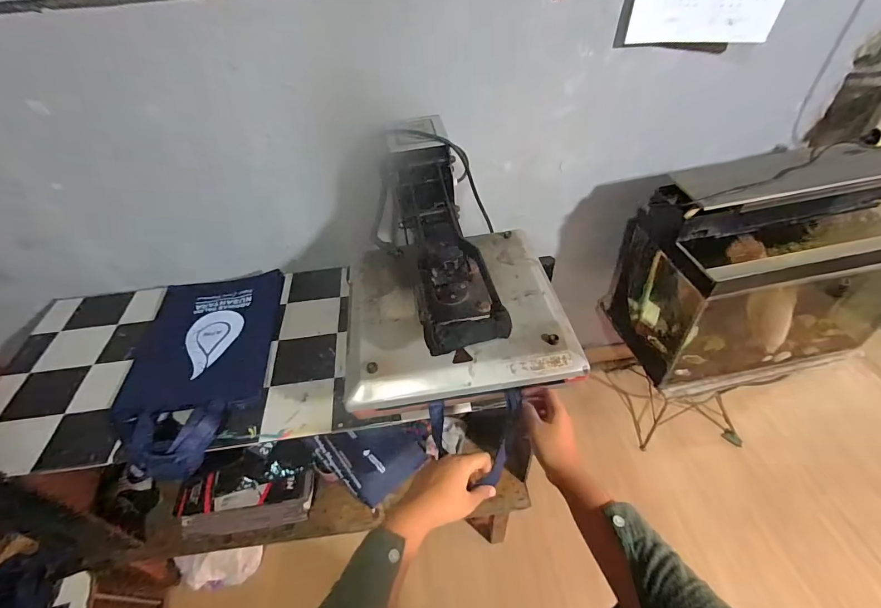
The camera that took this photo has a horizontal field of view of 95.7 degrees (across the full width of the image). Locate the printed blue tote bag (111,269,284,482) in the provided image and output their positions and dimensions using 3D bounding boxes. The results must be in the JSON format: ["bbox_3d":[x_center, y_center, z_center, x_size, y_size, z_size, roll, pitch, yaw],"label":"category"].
[{"bbox_3d":[-0.550,0.108,0.906,0.318,0.044,0.531,-9,45,-2],"label":"printed blue tote bag"}]

